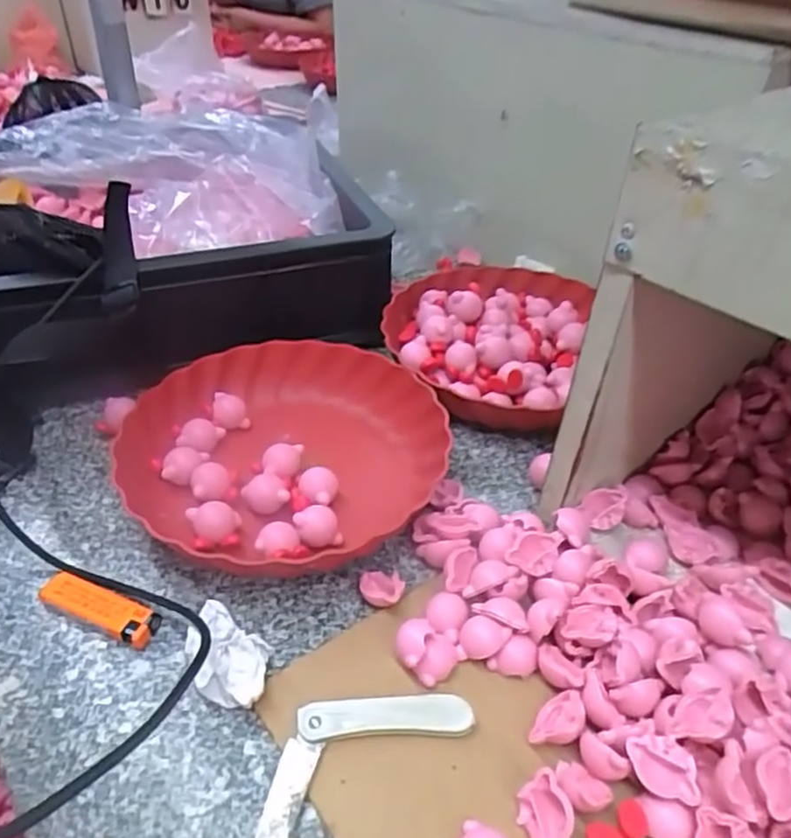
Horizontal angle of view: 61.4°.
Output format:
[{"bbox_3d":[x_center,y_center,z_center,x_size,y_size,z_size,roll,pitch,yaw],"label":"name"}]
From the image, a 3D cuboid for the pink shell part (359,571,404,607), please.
[{"bbox_3d":[-0.009,0.113,0.442,0.030,0.016,0.024,9,40,9],"label":"pink shell part"}]

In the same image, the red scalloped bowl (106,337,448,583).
[{"bbox_3d":[-0.081,0.024,0.532,0.240,0.057,0.240,1,39,-1],"label":"red scalloped bowl"}]

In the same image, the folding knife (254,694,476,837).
[{"bbox_3d":[-0.028,0.178,0.358,0.135,0.011,0.058,-23,45,-28],"label":"folding knife"}]

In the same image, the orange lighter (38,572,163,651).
[{"bbox_3d":[-0.191,0.121,0.429,0.082,0.012,0.024,17,42,18],"label":"orange lighter"}]

